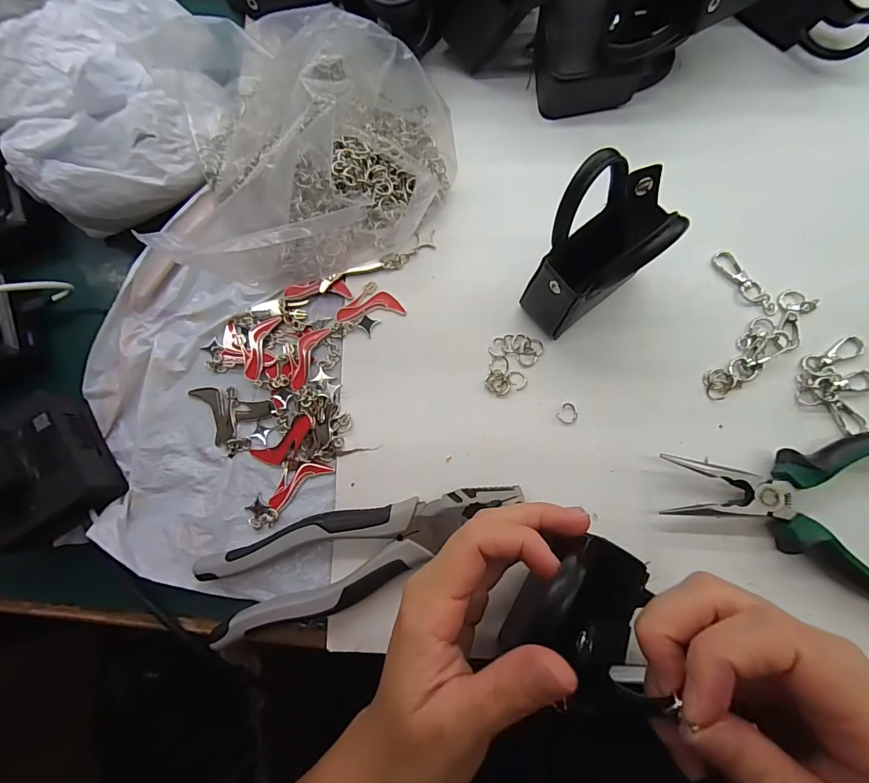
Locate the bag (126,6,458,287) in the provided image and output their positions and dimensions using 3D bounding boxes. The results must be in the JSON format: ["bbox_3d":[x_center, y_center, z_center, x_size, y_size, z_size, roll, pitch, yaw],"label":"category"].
[{"bbox_3d":[-0.086,-0.160,0.284,0.198,0.046,0.164,-24,80,-1],"label":"bag"}]

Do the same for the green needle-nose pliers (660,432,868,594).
[{"bbox_3d":[0.211,0.061,0.239,0.146,0.024,0.095,10,81,4],"label":"green needle-nose pliers"}]

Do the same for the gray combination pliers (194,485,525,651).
[{"bbox_3d":[-0.041,0.095,0.252,0.190,0.018,0.053,-17,80,0],"label":"gray combination pliers"}]

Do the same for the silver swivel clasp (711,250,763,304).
[{"bbox_3d":[0.198,-0.075,0.272,0.013,0.007,0.040,-33,81,-3],"label":"silver swivel clasp"}]

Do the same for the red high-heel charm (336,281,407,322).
[{"bbox_3d":[-0.044,-0.063,0.288,0.046,0.004,0.025,-6,80,2],"label":"red high-heel charm"}]

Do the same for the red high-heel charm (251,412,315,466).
[{"bbox_3d":[-0.097,0.034,0.272,0.046,0.006,0.018,-32,81,-3],"label":"red high-heel charm"}]

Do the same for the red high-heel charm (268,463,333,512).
[{"bbox_3d":[-0.090,0.057,0.272,0.045,0.006,0.020,-36,81,-3],"label":"red high-heel charm"}]

